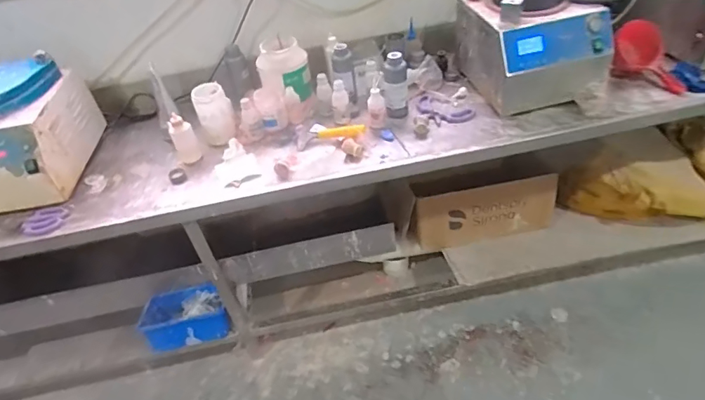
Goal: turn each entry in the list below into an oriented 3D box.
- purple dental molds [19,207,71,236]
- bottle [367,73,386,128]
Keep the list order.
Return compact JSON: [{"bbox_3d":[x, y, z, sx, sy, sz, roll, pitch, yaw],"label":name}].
[{"bbox_3d":[-0.812,0.055,1.241,0.090,0.023,0.095,-4,41,4],"label":"purple dental molds"},{"bbox_3d":[0.067,-0.272,1.331,0.047,0.157,0.040,-4,41,4],"label":"bottle"}]

